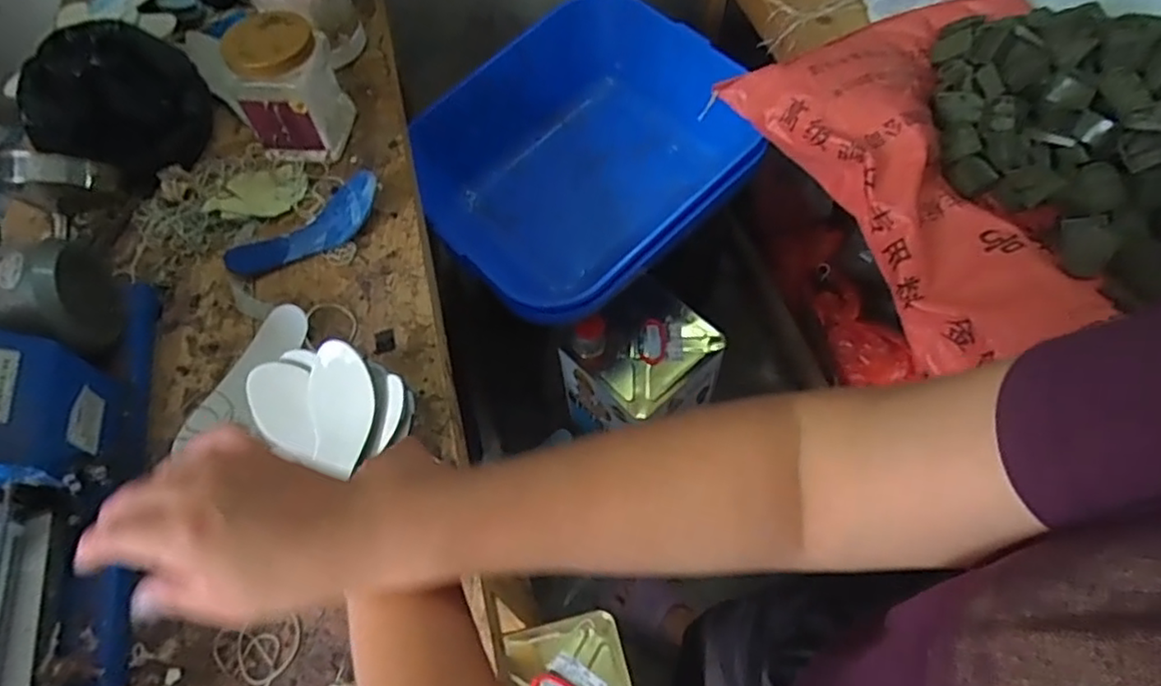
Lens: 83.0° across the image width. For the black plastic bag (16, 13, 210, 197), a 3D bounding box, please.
[{"bbox_3d":[-0.684,-0.359,0.978,0.210,0.118,0.227,8,60,8],"label":"black plastic bag"}]

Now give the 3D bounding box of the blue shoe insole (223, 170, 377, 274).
[{"bbox_3d":[-0.378,-0.159,0.904,0.221,0.048,0.093,-34,63,-16],"label":"blue shoe insole"}]

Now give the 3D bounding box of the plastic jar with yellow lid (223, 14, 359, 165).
[{"bbox_3d":[-0.422,-0.366,0.949,0.125,0.158,0.117,-1,59,2],"label":"plastic jar with yellow lid"}]

